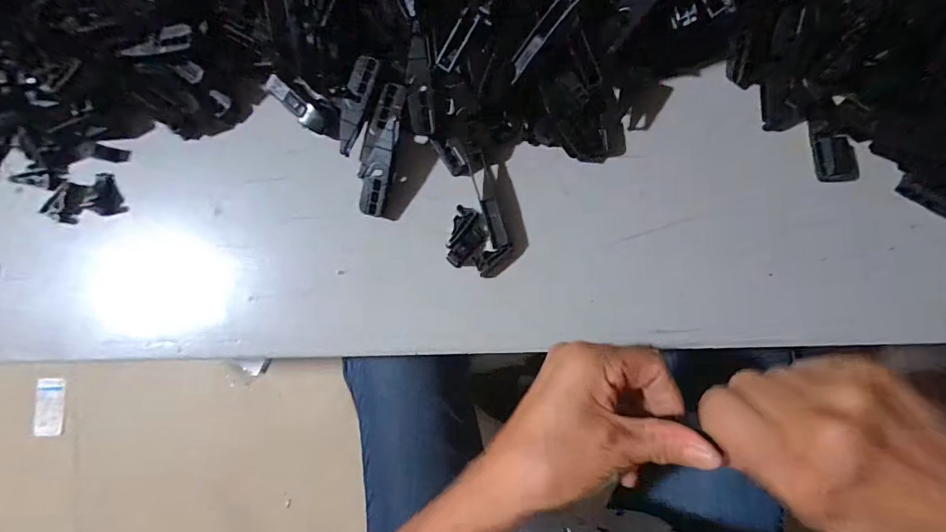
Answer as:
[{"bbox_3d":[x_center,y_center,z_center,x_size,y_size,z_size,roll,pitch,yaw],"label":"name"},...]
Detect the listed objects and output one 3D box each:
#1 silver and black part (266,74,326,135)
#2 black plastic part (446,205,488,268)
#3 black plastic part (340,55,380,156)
[{"bbox_3d":[-0.123,-0.112,0.300,0.048,0.009,0.014,38,87,6],"label":"silver and black part"},{"bbox_3d":[-0.003,-0.019,0.288,0.023,0.009,0.039,14,85,4],"label":"black plastic part"},{"bbox_3d":[-0.078,-0.107,0.286,0.016,0.012,0.063,15,85,4],"label":"black plastic part"}]

